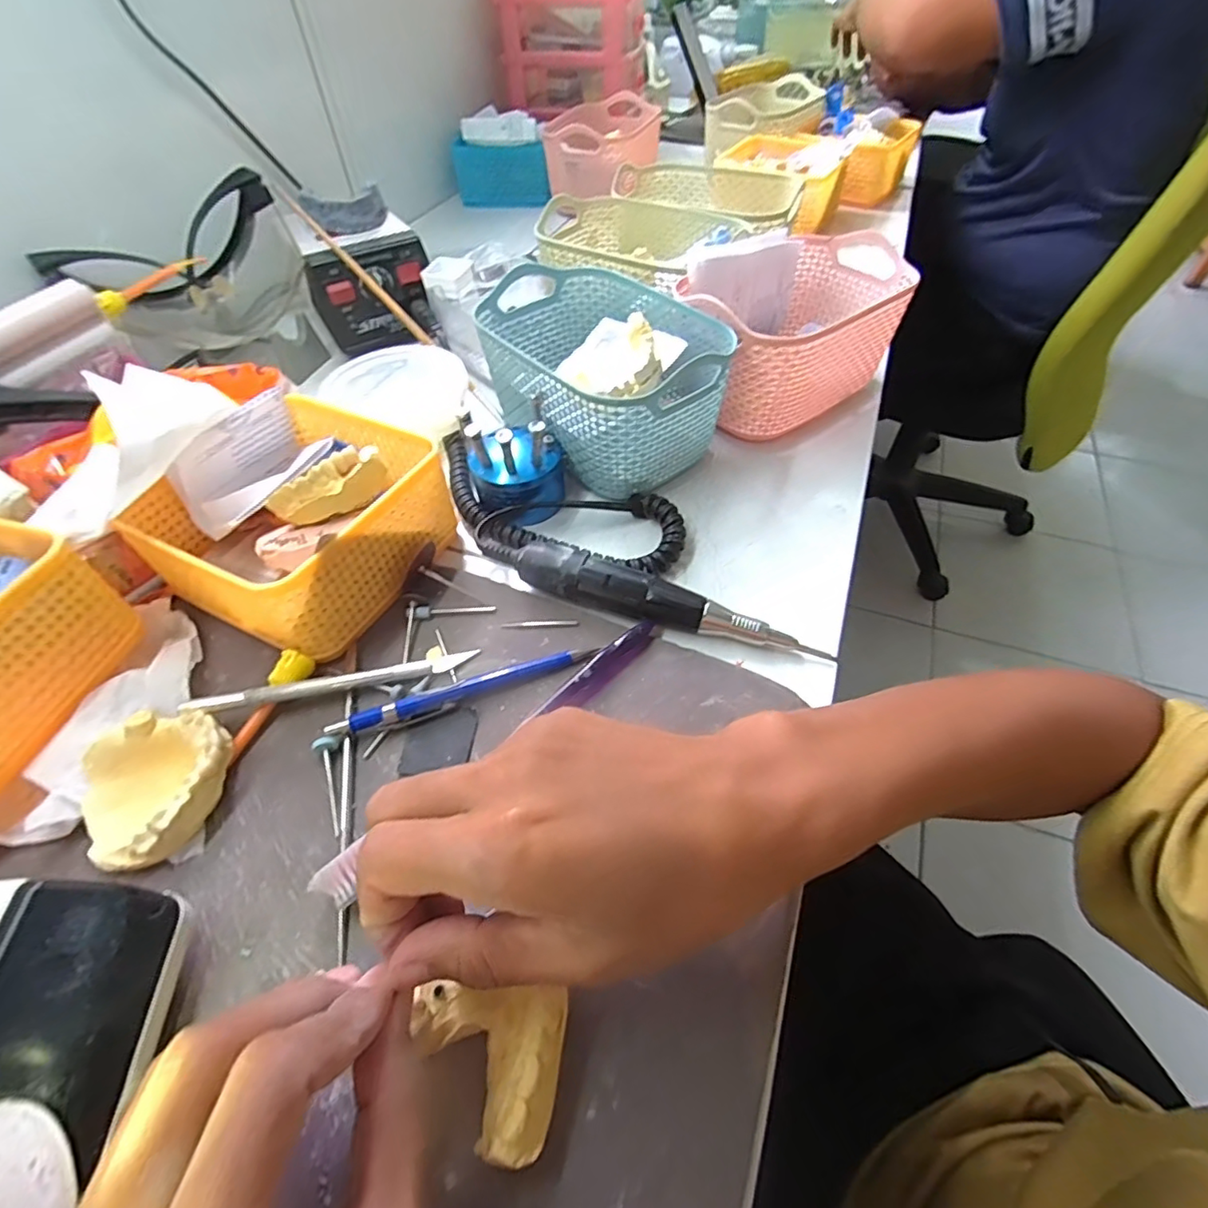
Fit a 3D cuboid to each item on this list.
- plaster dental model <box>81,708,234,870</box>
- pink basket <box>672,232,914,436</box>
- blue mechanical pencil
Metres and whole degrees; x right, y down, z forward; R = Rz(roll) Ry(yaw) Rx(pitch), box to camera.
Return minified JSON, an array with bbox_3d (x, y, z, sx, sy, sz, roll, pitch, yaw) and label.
[{"bbox_3d":[-0.197,0.079,0.248,0.058,0.022,0.061,-1,51,1],"label":"plaster dental model"},{"bbox_3d":[0.140,-0.206,0.425,0.180,0.084,0.115,-29,56,-20],"label":"pink basket"},{"bbox_3d":[-0.068,0.042,0.286,0.129,0.012,0.011,-21,54,-14],"label":"blue mechanical pencil"}]

